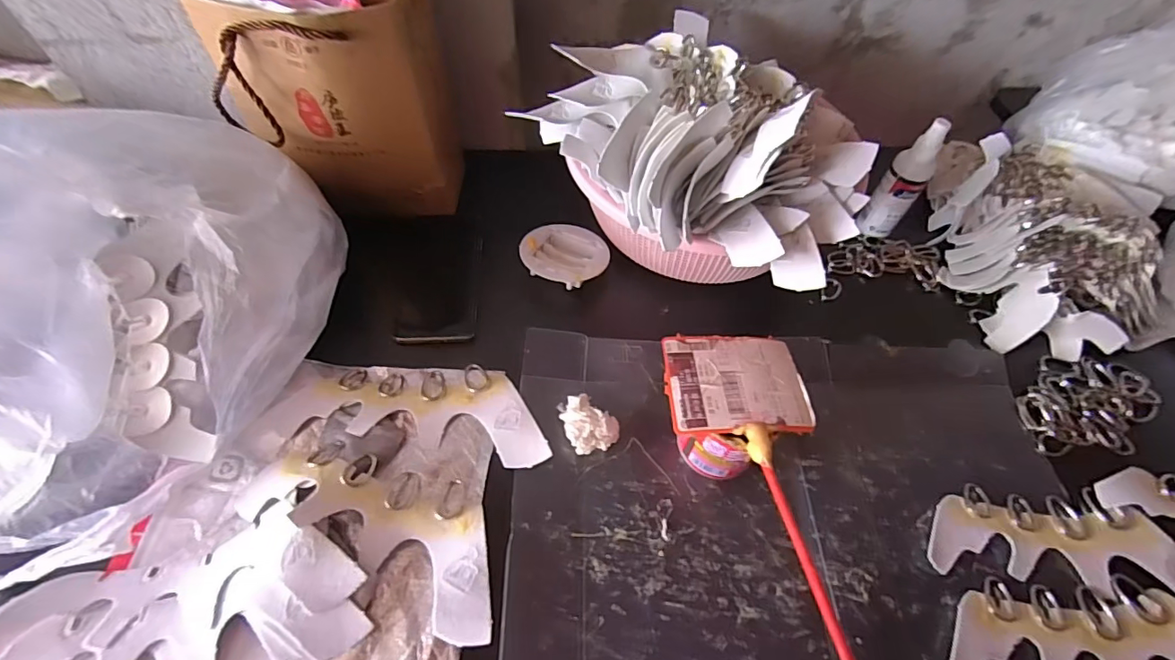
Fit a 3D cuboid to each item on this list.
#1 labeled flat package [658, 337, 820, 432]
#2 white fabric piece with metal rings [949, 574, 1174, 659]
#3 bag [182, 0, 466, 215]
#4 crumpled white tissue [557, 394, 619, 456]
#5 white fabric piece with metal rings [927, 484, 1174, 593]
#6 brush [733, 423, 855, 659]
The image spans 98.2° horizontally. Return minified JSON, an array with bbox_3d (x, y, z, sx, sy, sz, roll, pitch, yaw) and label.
[{"bbox_3d":[0.109,0.038,0.373,0.101,0.007,0.079,-1,56,-3],"label":"labeled flat package"},{"bbox_3d":[0.348,0.209,0.343,0.207,0.008,0.080,9,57,3],"label":"white fabric piece with metal rings"},{"bbox_3d":[-0.223,-0.226,0.476,0.169,0.194,0.136,-1,57,-4],"label":"bag"},{"bbox_3d":[0.002,0.075,0.412,0.042,0.024,0.047,-15,59,-13],"label":"crumpled white tissue"},{"bbox_3d":[0.357,0.157,0.378,0.206,0.007,0.076,11,57,4],"label":"white fabric piece with metal rings"},{"bbox_3d":[0.120,0.117,0.292,0.020,0.007,0.156,-1,39,-4],"label":"brush"}]

